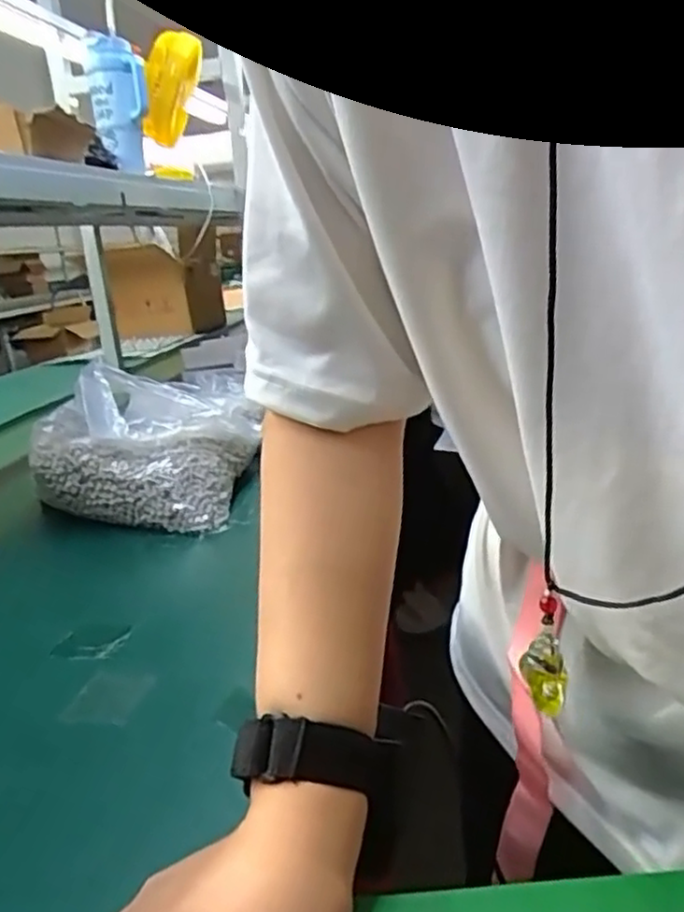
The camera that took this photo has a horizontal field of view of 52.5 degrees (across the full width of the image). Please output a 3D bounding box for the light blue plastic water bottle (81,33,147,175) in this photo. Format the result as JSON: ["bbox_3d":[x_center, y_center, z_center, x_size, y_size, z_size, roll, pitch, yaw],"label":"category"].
[{"bbox_3d":[-0.411,-0.649,1.284,0.100,0.220,0.065,-10,18,-14],"label":"light blue plastic water bottle"}]

